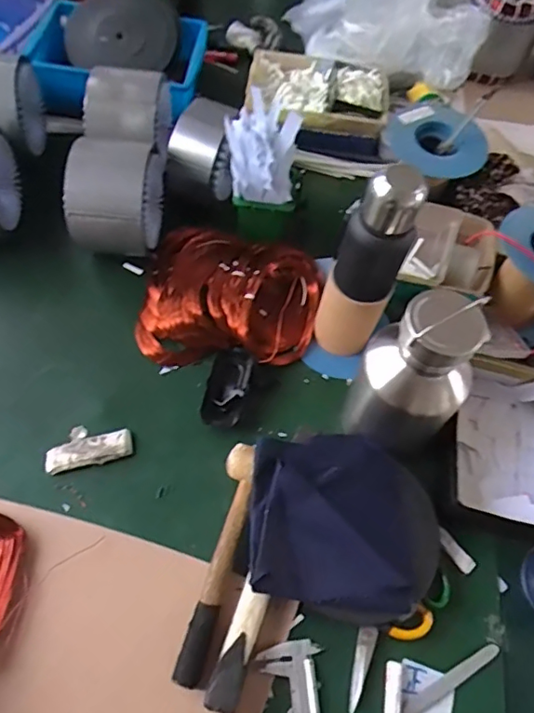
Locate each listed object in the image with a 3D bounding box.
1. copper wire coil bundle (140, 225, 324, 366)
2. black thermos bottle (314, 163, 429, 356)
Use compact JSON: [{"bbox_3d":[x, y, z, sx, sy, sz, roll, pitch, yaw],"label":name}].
[{"bbox_3d":[-0.053,-0.079,0.800,0.252,0.074,0.210,10,61,1],"label":"copper wire coil bundle"},{"bbox_3d":[0.119,-0.101,0.660,0.087,0.278,0.068,19,62,6],"label":"black thermos bottle"}]

